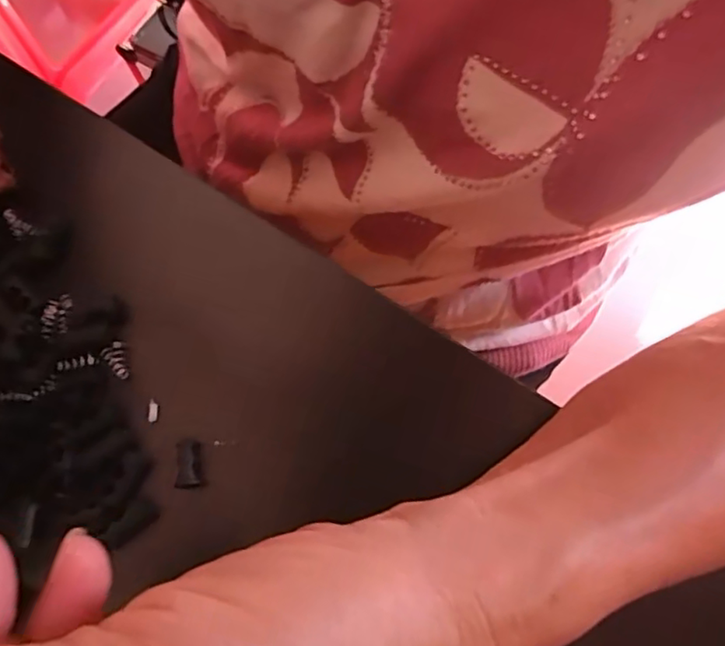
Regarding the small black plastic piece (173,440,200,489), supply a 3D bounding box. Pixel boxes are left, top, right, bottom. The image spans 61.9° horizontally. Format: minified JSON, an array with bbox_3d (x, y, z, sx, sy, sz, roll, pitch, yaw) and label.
[{"bbox_3d":[-0.060,0.048,0.207,0.008,0.004,0.016,-2,74,-1],"label":"small black plastic piece"}]

